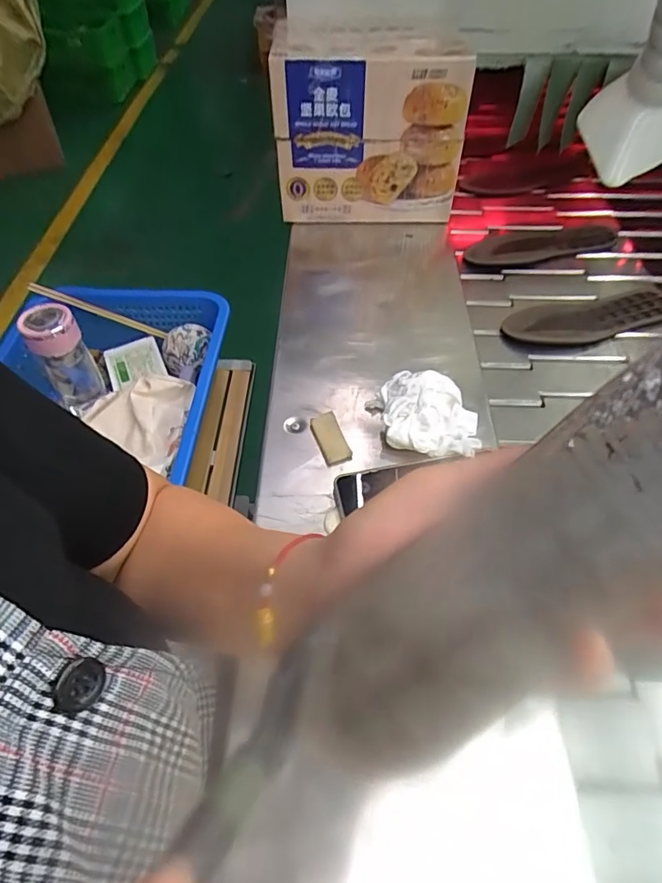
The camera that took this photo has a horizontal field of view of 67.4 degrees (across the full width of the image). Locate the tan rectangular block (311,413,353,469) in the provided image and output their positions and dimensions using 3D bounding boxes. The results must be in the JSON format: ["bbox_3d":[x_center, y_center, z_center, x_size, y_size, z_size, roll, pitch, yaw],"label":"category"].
[{"bbox_3d":[-0.001,-0.002,0.524,0.029,0.008,0.064,-16,54,-11],"label":"tan rectangular block"}]

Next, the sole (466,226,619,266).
[{"bbox_3d":[0.354,-0.333,0.829,0.296,0.020,0.087,-14,53,-10],"label":"sole"}]

